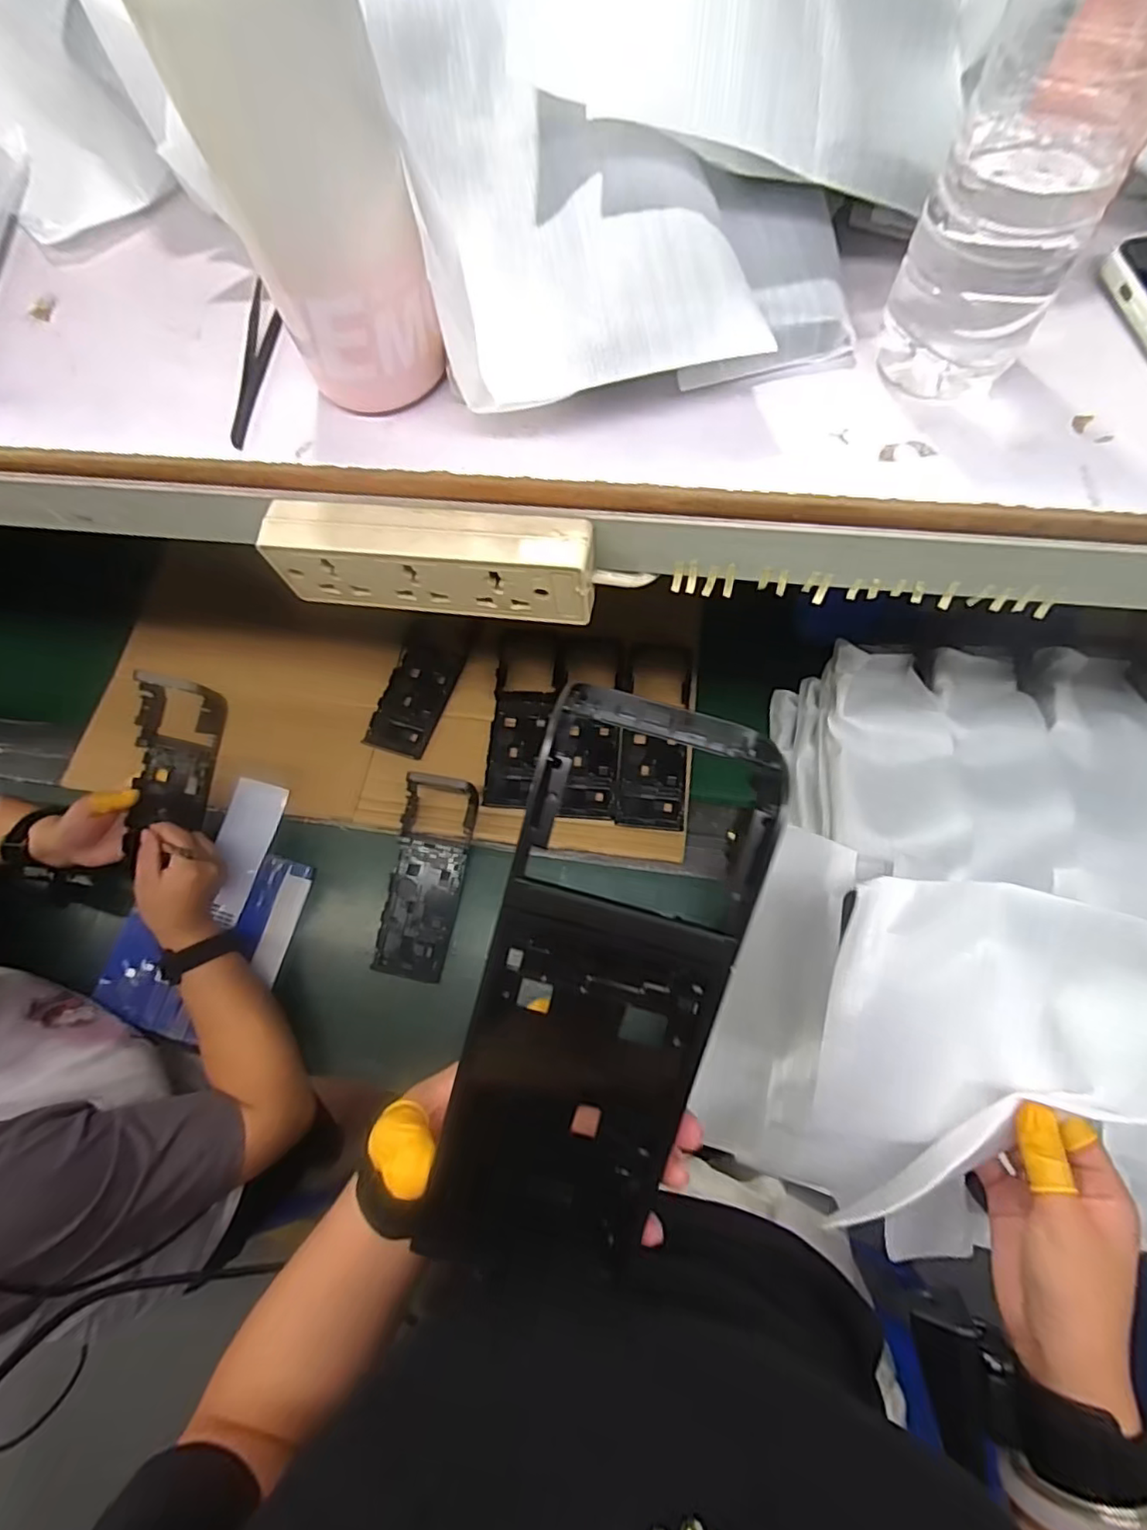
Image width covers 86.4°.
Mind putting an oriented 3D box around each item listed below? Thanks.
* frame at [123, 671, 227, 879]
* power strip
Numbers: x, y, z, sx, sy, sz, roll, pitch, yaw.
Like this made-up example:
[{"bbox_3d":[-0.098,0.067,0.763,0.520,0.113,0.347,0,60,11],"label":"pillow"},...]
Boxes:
[{"bbox_3d":[-0.424,-0.010,0.650,0.087,0.024,0.163,13,102,-1],"label":"frame"},{"bbox_3d":[-0.074,-0.108,0.328,0.172,0.055,0.029,7,70,5],"label":"power strip"}]

